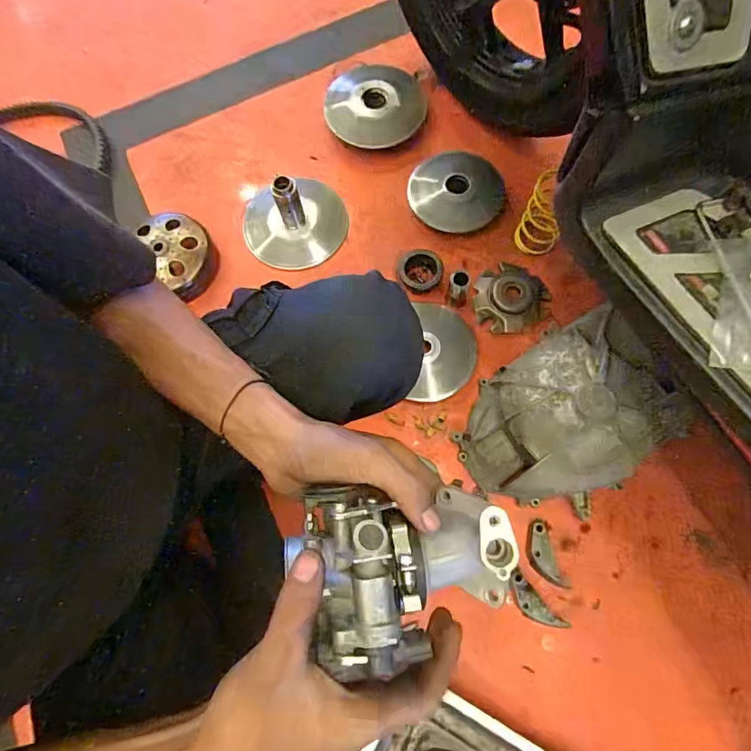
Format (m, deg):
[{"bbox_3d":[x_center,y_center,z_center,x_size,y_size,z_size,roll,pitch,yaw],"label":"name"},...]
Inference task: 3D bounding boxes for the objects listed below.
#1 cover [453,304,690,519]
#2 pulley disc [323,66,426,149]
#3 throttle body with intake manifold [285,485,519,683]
[{"bbox_3d":[0.264,0.055,0.597,0.289,0.100,0.219,-38,75,-8],"label":"cover"},{"bbox_3d":[-0.002,-0.486,0.779,0.183,0.050,0.183,0,72,0],"label":"pulley disc"},{"bbox_3d":[0.017,0.102,0.250,0.122,0.072,0.094,-20,73,-6],"label":"throttle body with intake manifold"}]

